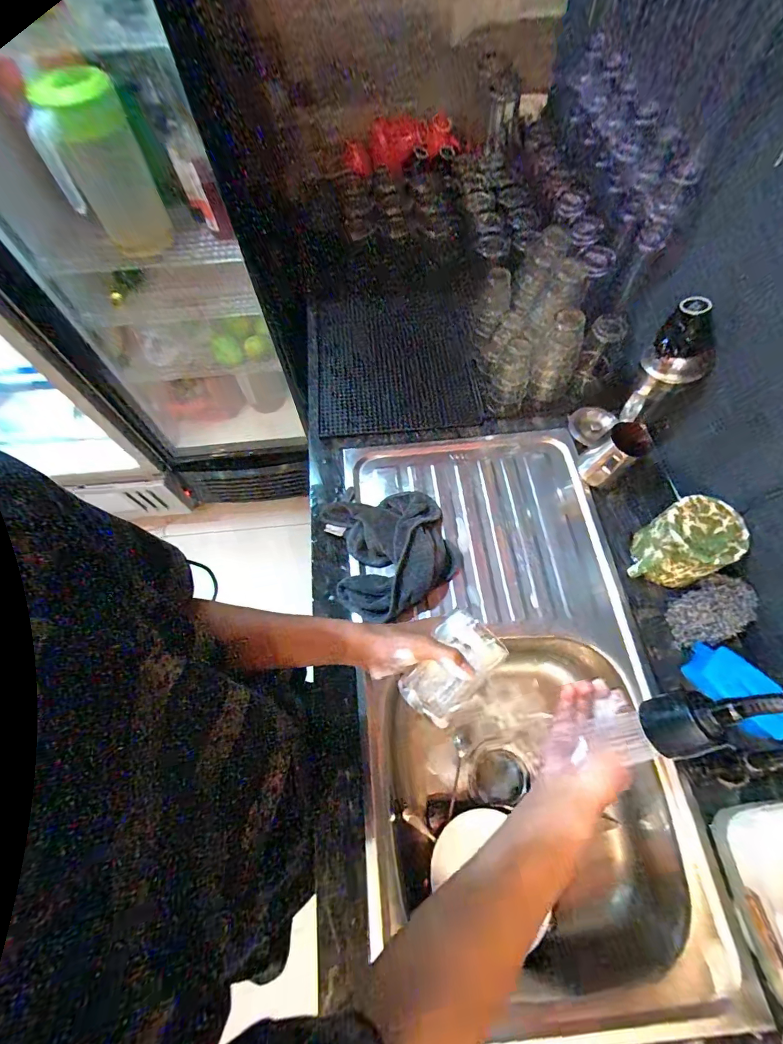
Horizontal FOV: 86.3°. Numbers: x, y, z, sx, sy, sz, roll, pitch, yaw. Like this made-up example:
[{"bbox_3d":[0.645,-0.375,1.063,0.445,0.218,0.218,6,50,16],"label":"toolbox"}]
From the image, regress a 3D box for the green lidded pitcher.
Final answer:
[{"bbox_3d":[-0.503,-0.617,0.741,0.145,0.249,0.104,-22,66,-7],"label":"green lidded pitcher"}]

